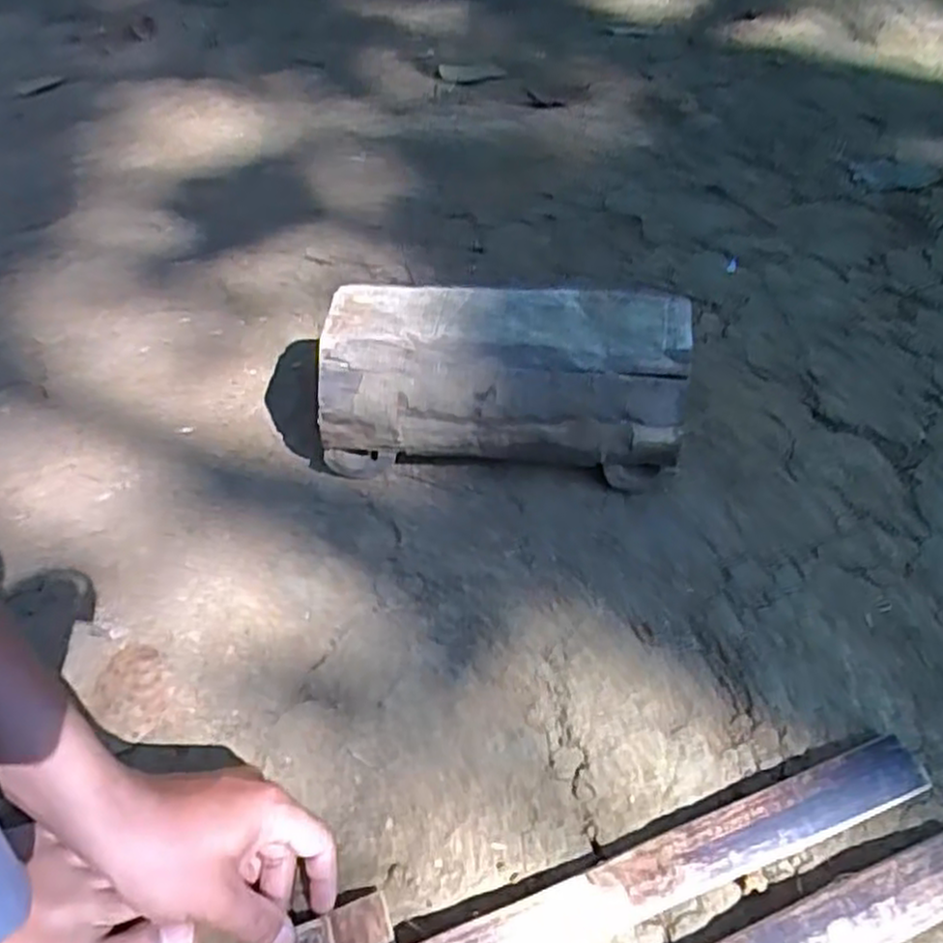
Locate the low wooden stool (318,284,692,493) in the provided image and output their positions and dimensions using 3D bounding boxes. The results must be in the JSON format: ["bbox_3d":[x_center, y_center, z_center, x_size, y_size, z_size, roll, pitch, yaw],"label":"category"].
[{"bbox_3d":[0.025,-0.070,0.614,0.276,0.120,0.120,4,53,6],"label":"low wooden stool"}]

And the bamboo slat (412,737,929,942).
[{"bbox_3d":[0.099,0.231,0.427,0.344,0.025,0.036,-18,52,-9],"label":"bamboo slat"}]

